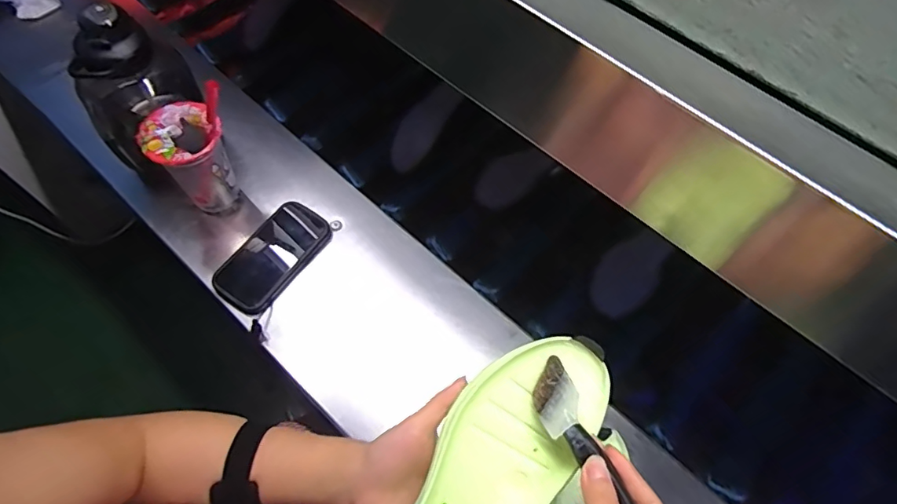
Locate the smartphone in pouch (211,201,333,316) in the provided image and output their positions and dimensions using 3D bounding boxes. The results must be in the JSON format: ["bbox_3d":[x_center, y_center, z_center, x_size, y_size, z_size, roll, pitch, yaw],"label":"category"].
[{"bbox_3d":[-0.231,0.006,0.669,0.080,0.030,0.157,31,68,14],"label":"smartphone in pouch"}]

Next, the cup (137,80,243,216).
[{"bbox_3d":[-0.309,-0.122,0.625,0.089,0.194,0.089,0,64,0],"label":"cup"}]

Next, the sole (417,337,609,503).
[{"bbox_3d":[0.025,0.175,0.362,0.091,0.032,0.257,29,77,13],"label":"sole"}]

